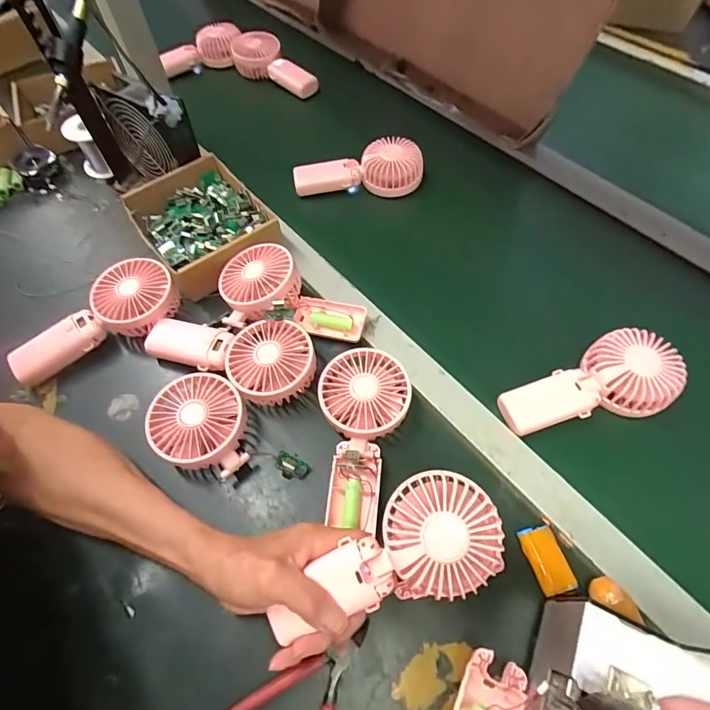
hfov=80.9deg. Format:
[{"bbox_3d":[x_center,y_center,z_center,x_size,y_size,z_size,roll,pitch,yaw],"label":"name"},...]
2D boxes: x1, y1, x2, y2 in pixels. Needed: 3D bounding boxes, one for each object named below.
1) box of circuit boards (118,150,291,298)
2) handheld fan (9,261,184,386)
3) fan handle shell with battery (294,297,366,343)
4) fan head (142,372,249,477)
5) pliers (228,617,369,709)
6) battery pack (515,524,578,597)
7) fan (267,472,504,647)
[{"bbox_3d":[-0.195,-0.165,0.530,0.149,0.054,0.176,-32,65,-16],"label":"box of circuit boards"},{"bbox_3d":[-0.293,-0.044,0.469,0.182,0.044,0.092,-23,63,-12],"label":"handheld fan"},{"bbox_3d":[-0.030,-0.040,0.482,0.081,0.019,0.045,8,59,10],"label":"fan handle shell with battery"},{"bbox_3d":[-0.147,0.070,0.409,0.088,0.057,0.087,0,60,0],"label":"fan head"},{"bbox_3d":[-0.041,0.268,0.312,0.083,0.011,0.142,35,66,19],"label":"pliers"},{"bbox_3d":[0.164,0.174,0.355,0.032,0.013,0.051,-13,61,-7],"label":"battery pack"},{"bbox_3d":[0.022,0.154,0.310,0.177,0.028,0.081,-29,59,2],"label":"fan"}]

